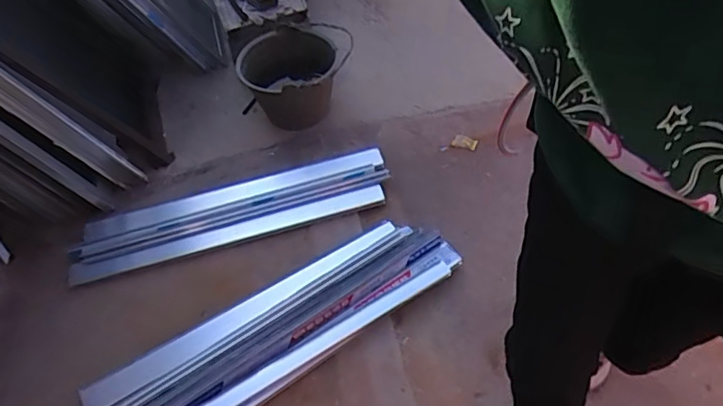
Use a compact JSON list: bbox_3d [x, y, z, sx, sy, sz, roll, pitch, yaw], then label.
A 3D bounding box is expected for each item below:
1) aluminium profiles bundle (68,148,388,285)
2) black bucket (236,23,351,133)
[{"bbox_3d":[-0.368,0.024,1.572,0.902,0.031,0.203,-15,52,-3],"label":"aluminium profiles bundle"},{"bbox_3d":[-0.195,-0.391,1.733,0.317,0.217,0.297,-4,53,5],"label":"black bucket"}]

